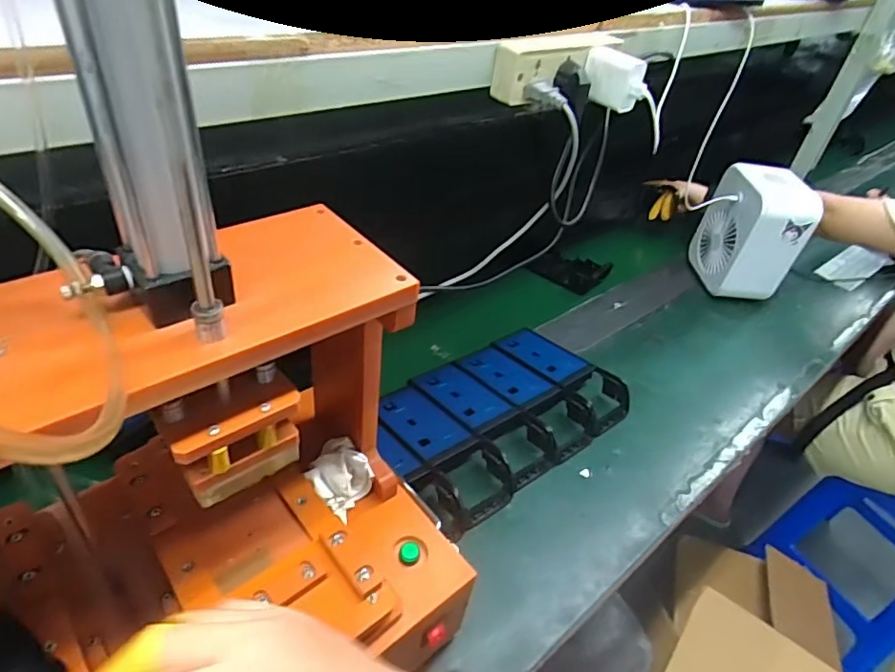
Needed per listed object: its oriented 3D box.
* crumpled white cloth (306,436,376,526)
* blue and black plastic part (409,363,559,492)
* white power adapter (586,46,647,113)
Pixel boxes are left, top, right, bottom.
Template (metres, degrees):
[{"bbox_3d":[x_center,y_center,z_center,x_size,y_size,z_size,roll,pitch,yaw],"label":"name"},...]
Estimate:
[{"bbox_3d":[-0.097,0.125,0.492,0.053,0.036,0.050,26,43,21],"label":"crumpled white cloth"},{"bbox_3d":[0.042,0.106,0.736,0.092,0.046,0.214,-24,49,-32],"label":"blue and black plastic part"},{"bbox_3d":[0.176,-0.272,0.592,0.023,0.052,0.062,-23,48,-32],"label":"white power adapter"}]

